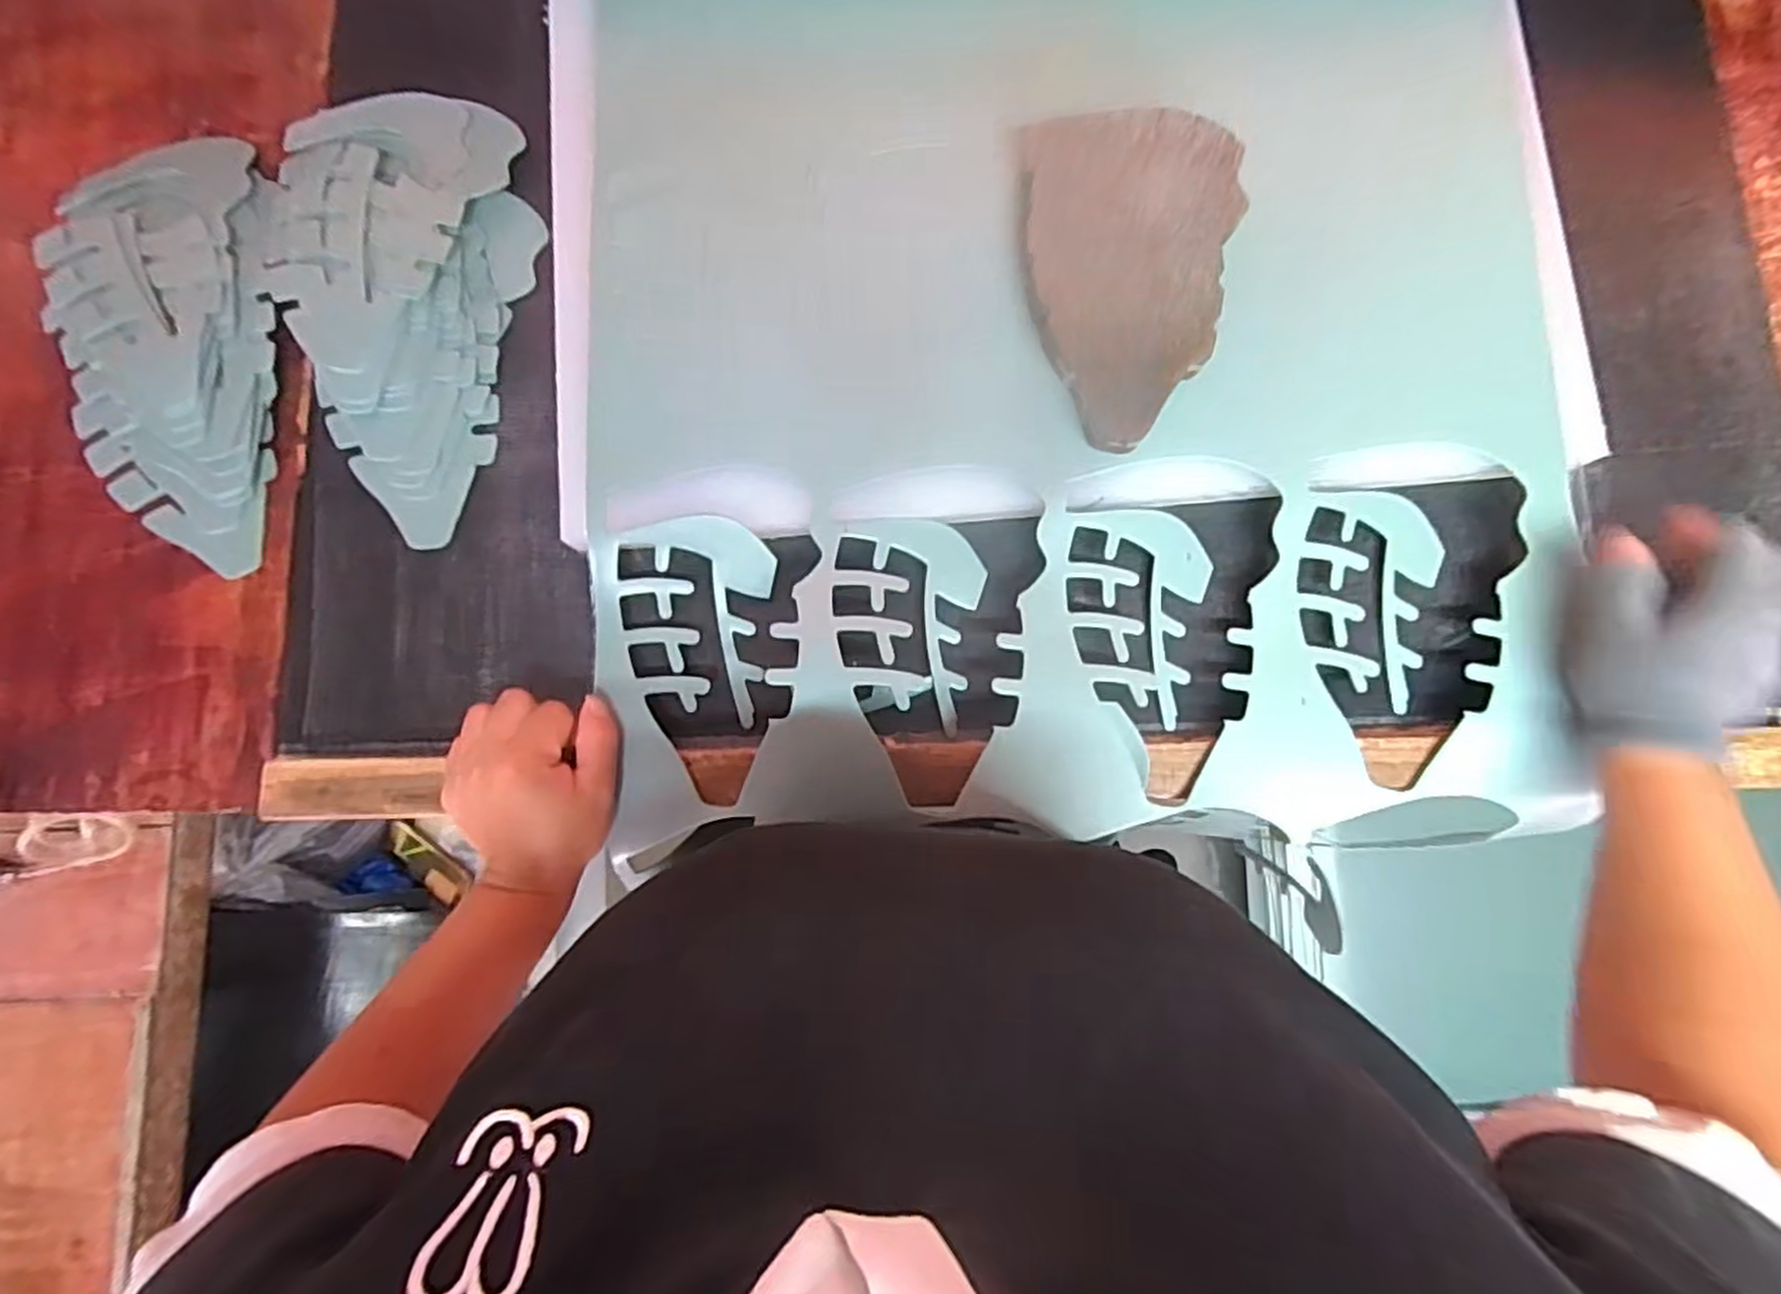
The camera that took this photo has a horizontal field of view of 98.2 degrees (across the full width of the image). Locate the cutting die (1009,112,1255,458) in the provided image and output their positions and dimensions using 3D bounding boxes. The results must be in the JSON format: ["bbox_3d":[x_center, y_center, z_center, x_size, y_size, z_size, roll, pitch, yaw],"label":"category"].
[{"bbox_3d":[0.135,-0.207,0.429,0.116,0.018,0.188,-1,83,1],"label":"cutting die"}]

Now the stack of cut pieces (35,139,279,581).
[{"bbox_3d":[-0.444,-0.177,0.474,0.135,0.024,0.265,-14,83,-1],"label":"stack of cut pieces"}]

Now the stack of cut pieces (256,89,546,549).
[{"bbox_3d":[-0.303,-0.204,0.471,0.151,0.028,0.272,0,83,1],"label":"stack of cut pieces"}]

